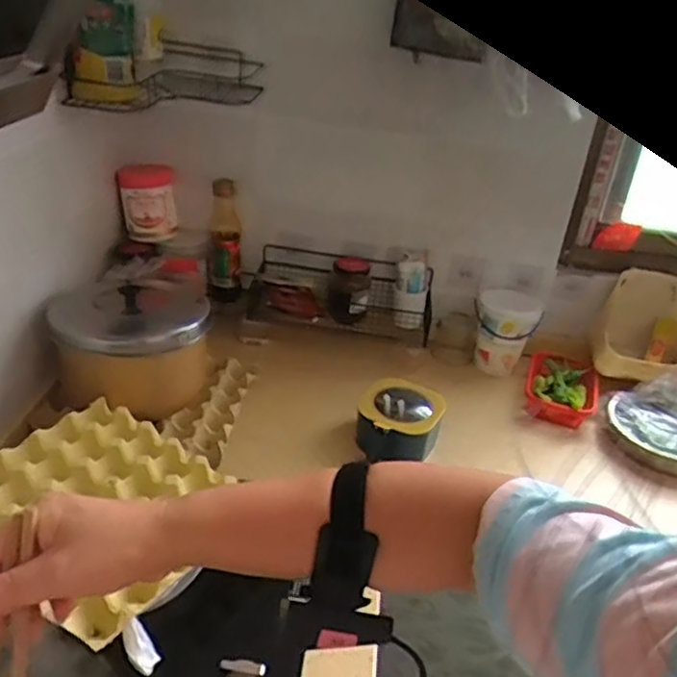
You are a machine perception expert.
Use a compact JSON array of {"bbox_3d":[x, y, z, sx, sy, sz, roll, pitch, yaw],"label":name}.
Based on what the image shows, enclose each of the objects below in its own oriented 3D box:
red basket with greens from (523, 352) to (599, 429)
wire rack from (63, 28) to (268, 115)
[{"bbox_3d":[0.354,0.083,1.058,0.107,0.075,0.096,16,32,16],"label":"red basket with greens"},{"bbox_3d":[-0.271,-0.416,1.037,0.306,0.093,0.115,-10,35,-26],"label":"wire rack"}]

